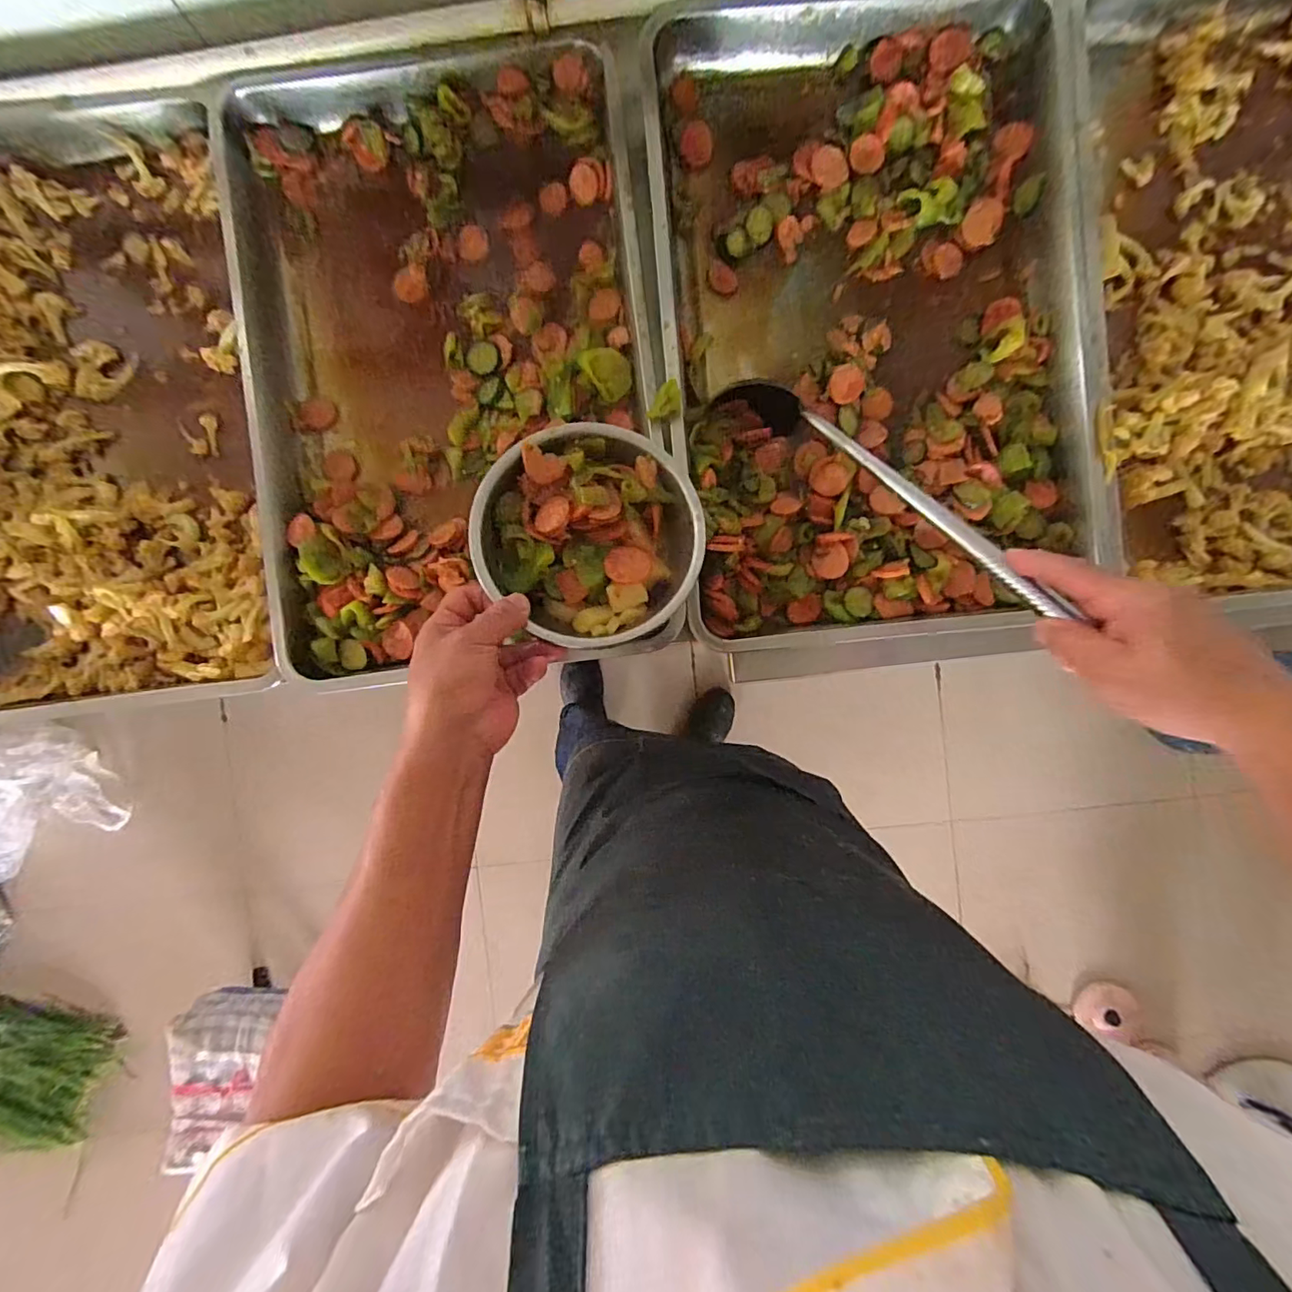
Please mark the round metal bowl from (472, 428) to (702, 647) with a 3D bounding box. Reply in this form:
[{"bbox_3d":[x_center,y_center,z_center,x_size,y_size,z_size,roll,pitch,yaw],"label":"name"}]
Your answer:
[{"bbox_3d":[-0.041,-0.089,0.433,0.169,0.063,0.162,0,93,0],"label":"round metal bowl"}]

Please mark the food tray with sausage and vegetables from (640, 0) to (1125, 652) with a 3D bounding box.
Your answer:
[{"bbox_3d":[0.216,-0.311,0.525,0.404,0.055,0.598,-7,93,0],"label":"food tray with sausage and vegetables"}]

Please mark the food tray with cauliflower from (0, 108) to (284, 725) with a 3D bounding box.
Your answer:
[{"bbox_3d":[-0.573,-0.232,0.539,0.382,0.052,0.586,-7,93,0],"label":"food tray with cauliflower"}]

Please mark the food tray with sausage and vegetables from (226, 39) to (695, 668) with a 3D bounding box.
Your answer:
[{"bbox_3d":[-0.187,-0.274,0.535,0.393,0.054,0.587,-5,93,0],"label":"food tray with sausage and vegetables"}]

